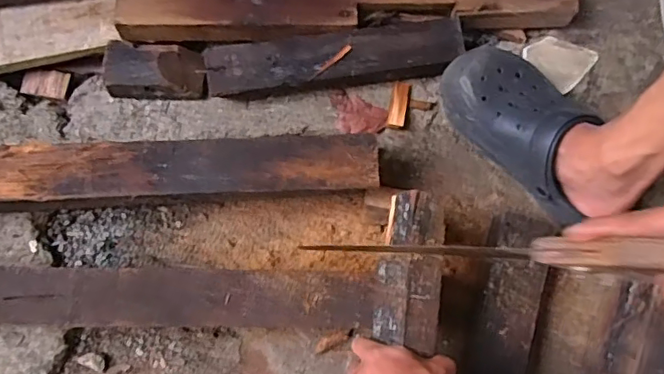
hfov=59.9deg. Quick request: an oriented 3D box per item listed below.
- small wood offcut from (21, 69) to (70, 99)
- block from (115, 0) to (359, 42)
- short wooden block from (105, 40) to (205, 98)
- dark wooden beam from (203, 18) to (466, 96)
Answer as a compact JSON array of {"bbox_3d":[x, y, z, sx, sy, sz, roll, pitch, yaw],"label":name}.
[{"bbox_3d":[-0.365,-0.132,0.734,0.053,0.010,0.036,6,77,0],"label":"small wood offcut"},{"bbox_3d":[-0.112,-0.218,0.703,0.285,0.037,0.066,-1,77,-2],"label":"block"},{"bbox_3d":[-0.215,-0.143,0.702,0.118,0.048,0.061,0,77,-1],"label":"short wooden block"},{"bbox_3d":[0.005,-0.155,0.712,0.310,0.049,0.072,-7,78,-3],"label":"dark wooden beam"}]

